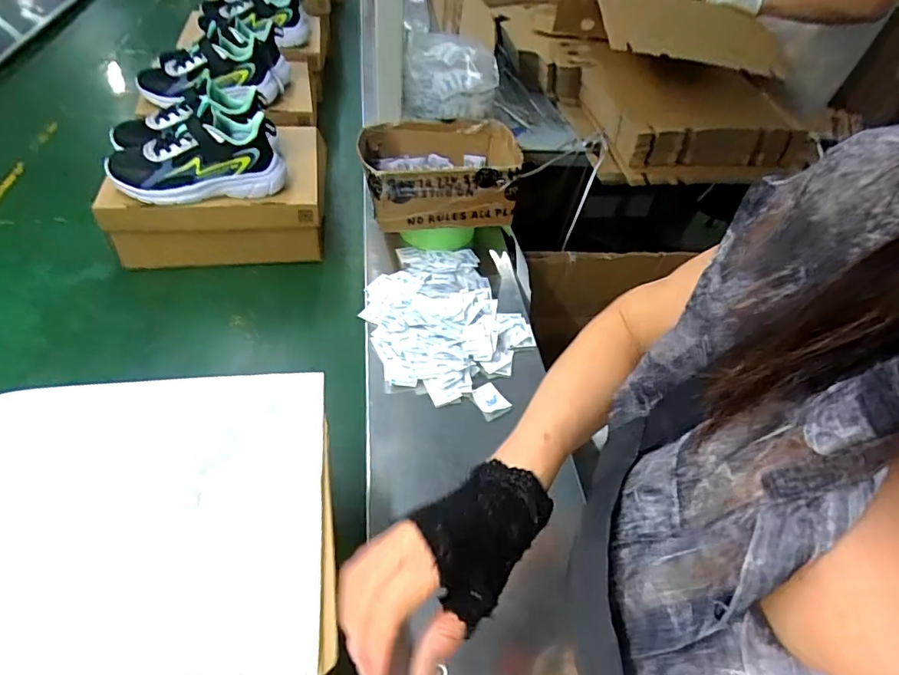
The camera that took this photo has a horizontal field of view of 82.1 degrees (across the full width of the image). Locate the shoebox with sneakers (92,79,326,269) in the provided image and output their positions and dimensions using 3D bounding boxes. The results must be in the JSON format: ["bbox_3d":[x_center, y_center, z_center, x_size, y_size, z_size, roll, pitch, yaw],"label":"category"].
[{"bbox_3d":[-0.358,-0.257,0.816,0.295,0.211,0.234,-4,48,-8],"label":"shoebox with sneakers"}]

